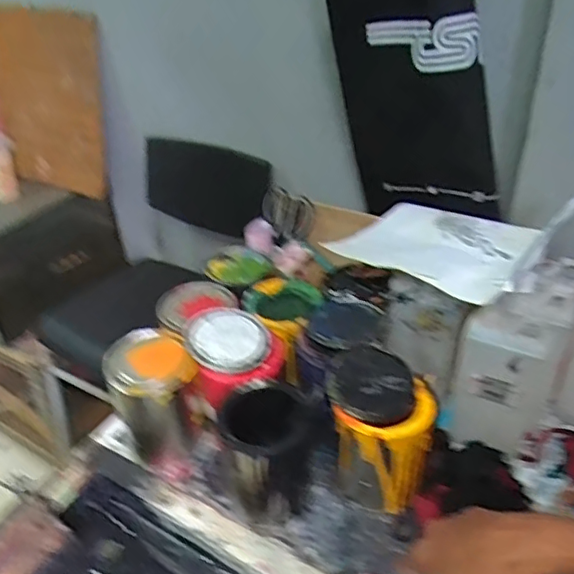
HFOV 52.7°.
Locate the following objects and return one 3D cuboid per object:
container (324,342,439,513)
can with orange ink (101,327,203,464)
[{"bbox_3d":[0.109,0.180,0.711,0.124,0.173,0.128,-6,36,-5],"label":"container"},{"bbox_3d":[-0.172,0.148,0.765,0.097,0.153,0.106,-2,36,1],"label":"can with orange ink"}]

